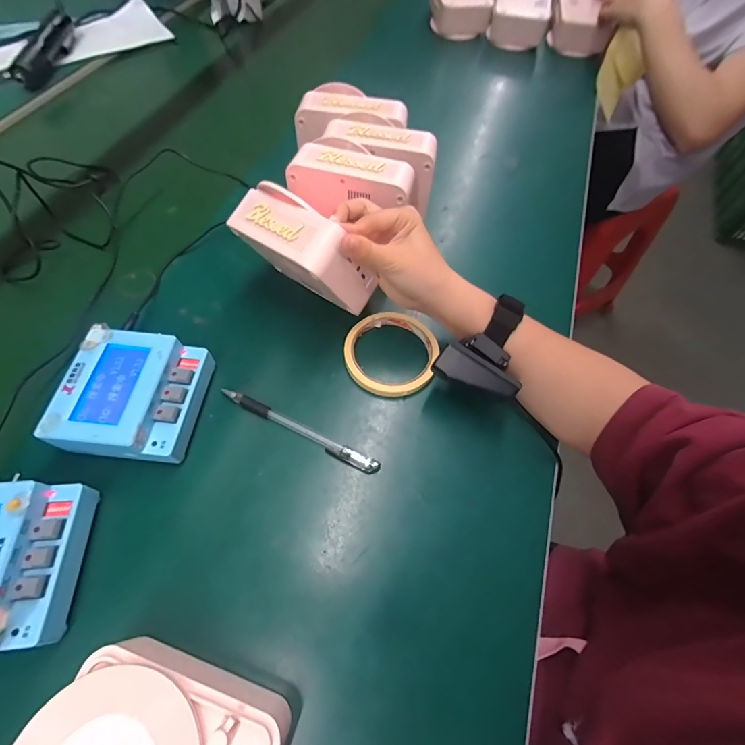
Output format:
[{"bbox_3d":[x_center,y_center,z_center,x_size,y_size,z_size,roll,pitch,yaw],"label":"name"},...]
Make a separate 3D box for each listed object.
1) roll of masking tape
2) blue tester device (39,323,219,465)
[{"bbox_3d":[0.017,-0.020,0.375,0.090,0.016,0.087,1,61,-1],"label":"roll of masking tape"},{"bbox_3d":[-0.200,0.021,0.325,0.101,0.048,0.105,5,61,1],"label":"blue tester device"}]

